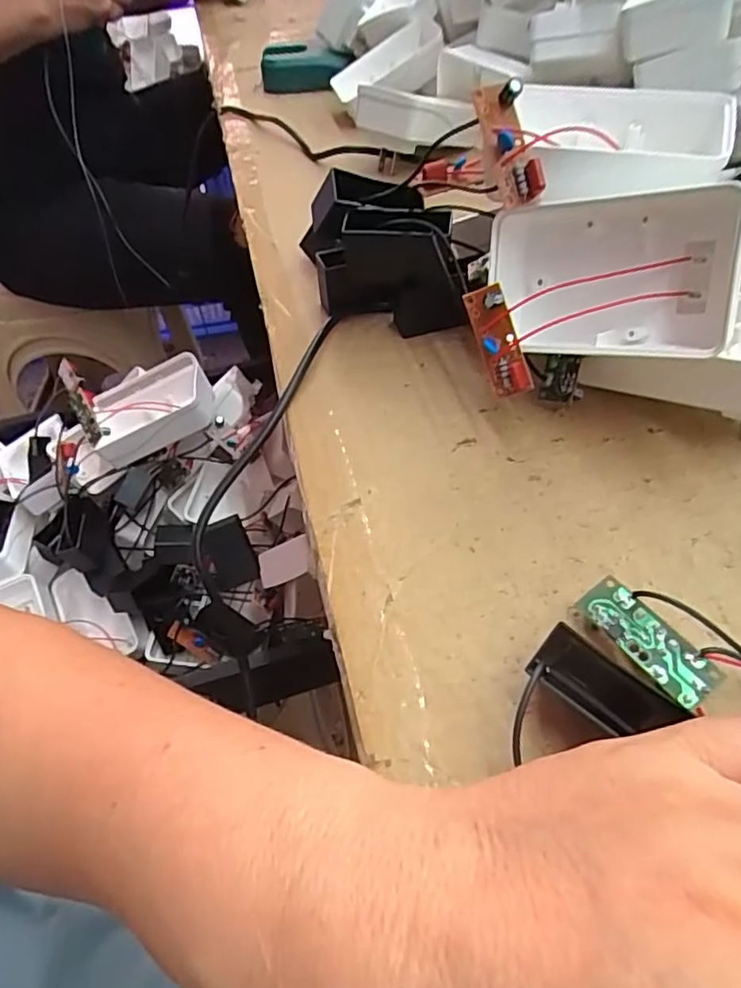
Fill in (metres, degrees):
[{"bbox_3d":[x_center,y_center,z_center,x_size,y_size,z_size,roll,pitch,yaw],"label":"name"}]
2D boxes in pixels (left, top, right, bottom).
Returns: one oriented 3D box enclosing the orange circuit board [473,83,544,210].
[{"bbox_3d":[0.052,-0.130,0.229,0.015,0.017,0.041,-19,96,-11],"label":"orange circuit board"}]

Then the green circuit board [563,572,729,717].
[{"bbox_3d":[0.086,0.046,0.191,0.016,0.004,0.044,-41,57,-8],"label":"green circuit board"}]

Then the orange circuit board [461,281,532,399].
[{"bbox_3d":[0.051,-0.062,0.250,0.017,0.045,0.009,-15,13,34],"label":"orange circuit board"}]

